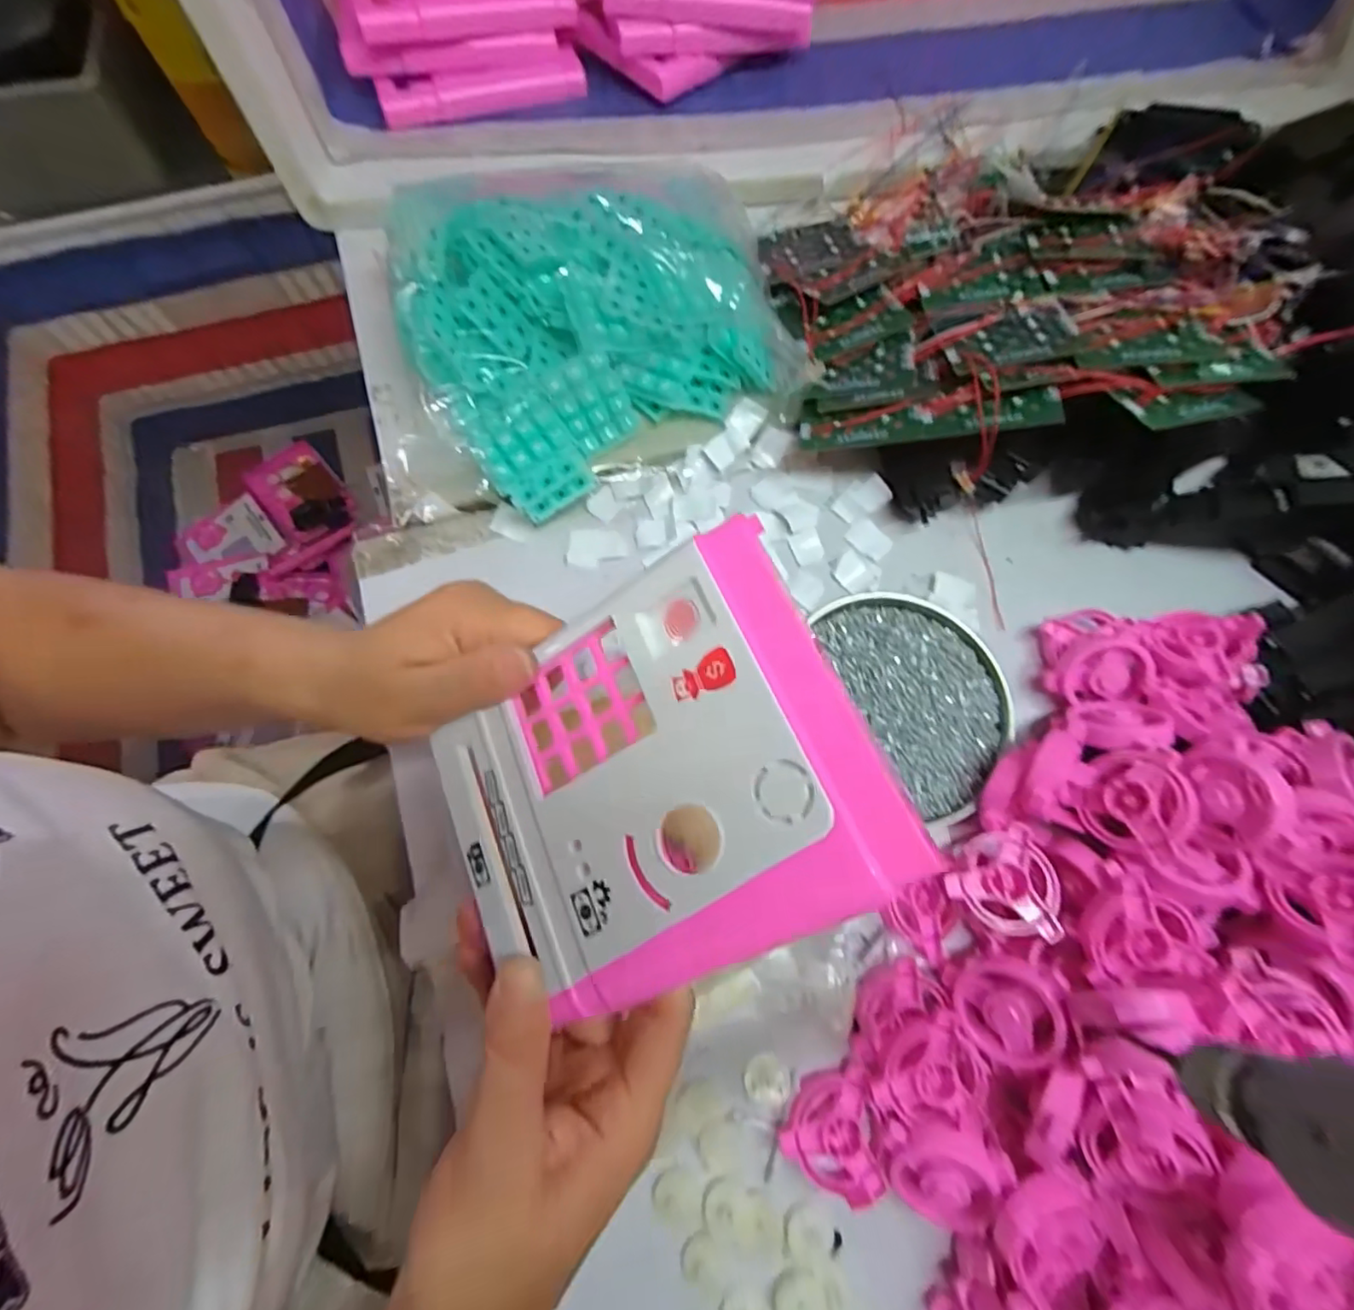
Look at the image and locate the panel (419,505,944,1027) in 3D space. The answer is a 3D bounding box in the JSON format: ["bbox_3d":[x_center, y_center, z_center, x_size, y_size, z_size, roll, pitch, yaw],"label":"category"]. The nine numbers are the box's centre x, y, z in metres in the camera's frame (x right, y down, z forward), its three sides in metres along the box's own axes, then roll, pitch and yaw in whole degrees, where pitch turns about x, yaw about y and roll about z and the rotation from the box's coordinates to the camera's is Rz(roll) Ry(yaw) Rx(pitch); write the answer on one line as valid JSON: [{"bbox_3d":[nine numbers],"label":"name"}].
[{"bbox_3d":[-0.015,0.046,0.206,0.155,0.015,0.125,-33,67,20],"label":"panel"}]

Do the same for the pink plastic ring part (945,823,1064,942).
[{"bbox_3d":[0.172,0.123,0.308,0.053,0.014,0.053,-20,75,-7],"label":"pink plastic ring part"}]

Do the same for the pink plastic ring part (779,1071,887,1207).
[{"bbox_3d":[0.074,0.242,0.294,0.044,0.019,0.052,-10,74,-4],"label":"pink plastic ring part"}]

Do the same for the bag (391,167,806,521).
[{"bbox_3d":[-0.067,-0.209,0.384,0.280,0.073,0.205,-16,74,-5],"label":"bag"}]

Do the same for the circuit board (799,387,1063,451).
[{"bbox_3d":[0.149,-0.144,0.359,0.144,0.007,0.028,0,74,20],"label":"circuit board"}]

